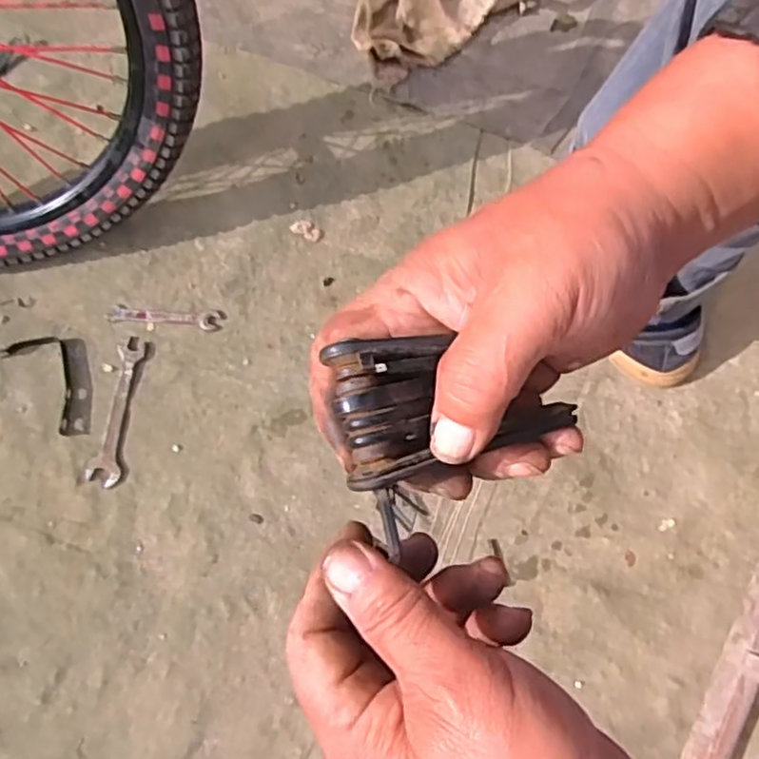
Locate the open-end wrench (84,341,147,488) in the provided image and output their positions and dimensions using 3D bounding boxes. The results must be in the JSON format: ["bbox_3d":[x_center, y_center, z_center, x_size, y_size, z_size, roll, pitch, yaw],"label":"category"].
[{"bbox_3d":[-0.263,0.032,0.690,0.033,0.004,0.147,8,73,1],"label":"open-end wrench"}]

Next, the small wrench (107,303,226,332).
[{"bbox_3d":[-0.224,-0.066,0.721,0.117,0.006,0.023,5,73,0],"label":"small wrench"}]

